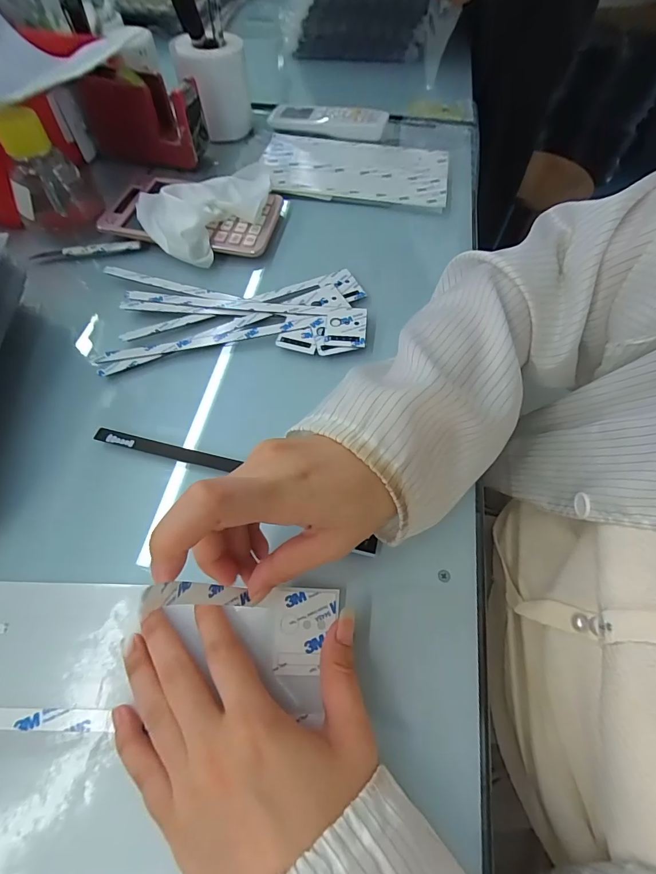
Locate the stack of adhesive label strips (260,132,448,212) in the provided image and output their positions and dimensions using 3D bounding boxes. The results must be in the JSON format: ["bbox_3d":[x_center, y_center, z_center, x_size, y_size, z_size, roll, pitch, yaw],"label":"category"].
[{"bbox_3d":[0.030,-0.333,0.498,0.230,0.009,0.132,10,59,5],"label":"stack of adhesive label strips"}]

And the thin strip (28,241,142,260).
[{"bbox_3d":[-0.255,-0.196,0.420,0.114,0.010,0.012,-8,59,-6],"label":"thin strip"}]

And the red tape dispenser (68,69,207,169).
[{"bbox_3d":[-0.226,-0.392,0.493,0.140,0.076,0.051,13,60,7],"label":"red tape dispenser"}]

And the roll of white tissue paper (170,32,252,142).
[{"bbox_3d":[-0.145,-0.451,0.524,0.087,0.088,0.072,-15,60,-10],"label":"roll of white tissue paper"}]

